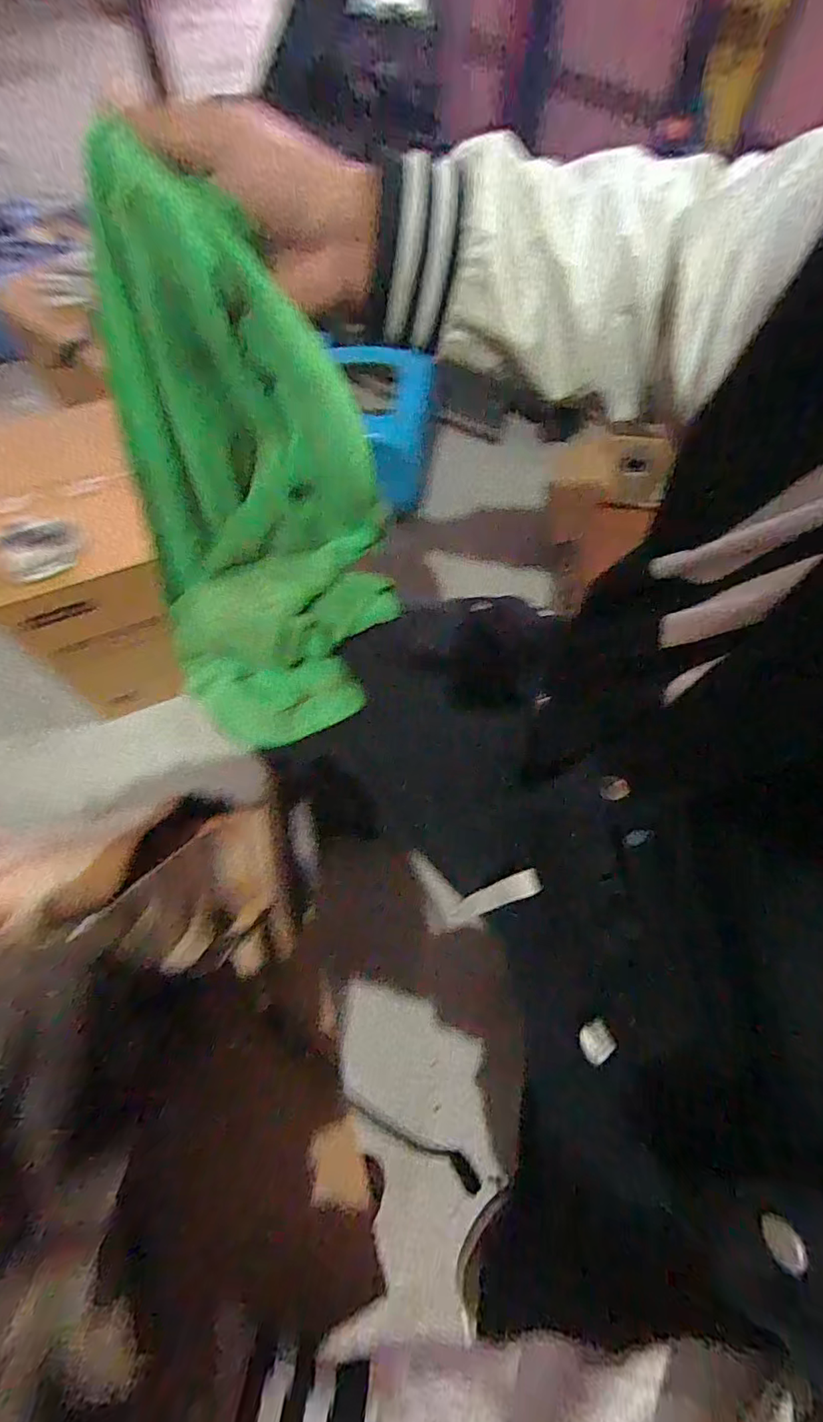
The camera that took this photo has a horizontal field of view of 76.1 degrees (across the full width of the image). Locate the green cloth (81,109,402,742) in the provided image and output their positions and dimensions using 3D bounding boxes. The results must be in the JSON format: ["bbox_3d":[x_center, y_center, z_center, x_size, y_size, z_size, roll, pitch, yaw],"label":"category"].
[{"bbox_3d":[-0.099,-0.135,0.350,0.154,0.306,0.104,-11,28,-7],"label":"green cloth"}]

